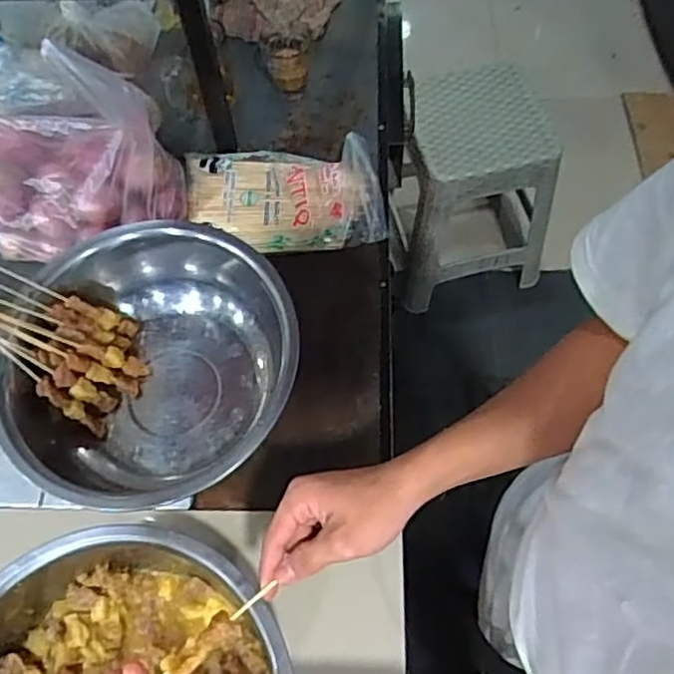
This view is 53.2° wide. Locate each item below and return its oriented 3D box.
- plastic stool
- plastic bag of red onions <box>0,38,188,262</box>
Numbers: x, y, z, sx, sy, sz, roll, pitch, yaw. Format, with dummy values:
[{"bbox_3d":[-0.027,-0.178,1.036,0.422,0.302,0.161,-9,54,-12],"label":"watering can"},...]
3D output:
[{"bbox_3d":[0.315,-0.343,1.566,0.336,0.447,0.311,-10,64,-3],"label":"plastic stool"},{"bbox_3d":[-0.315,-0.217,0.753,0.238,0.223,0.165,-25,66,-10],"label":"plastic bag of red onions"}]

